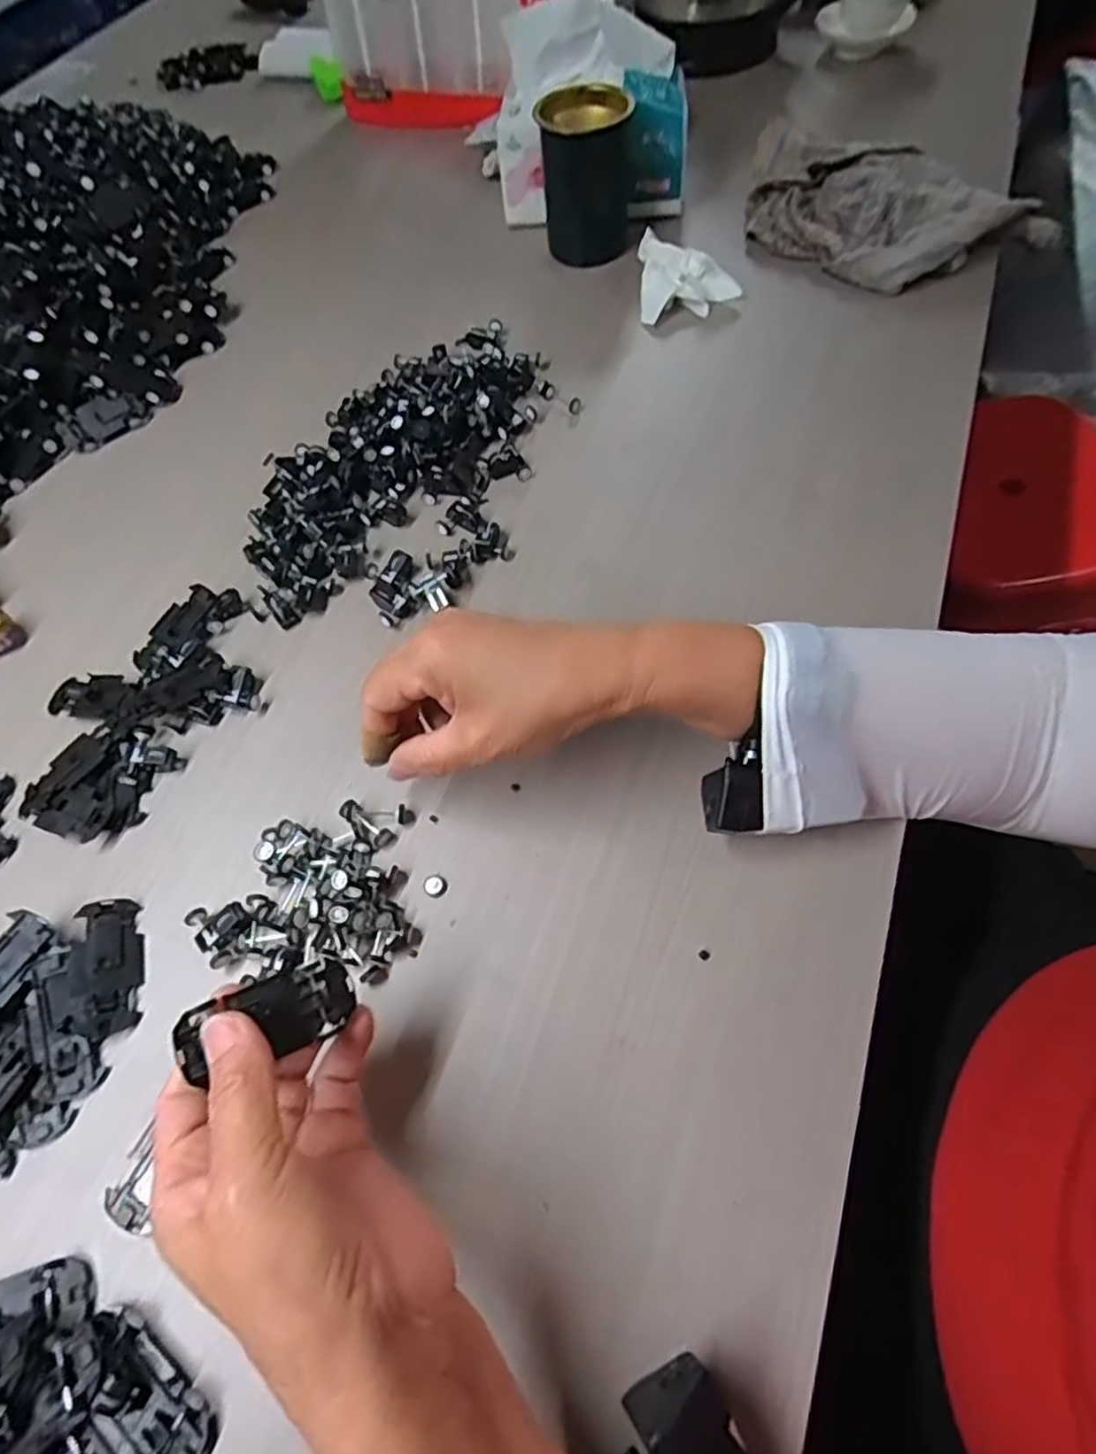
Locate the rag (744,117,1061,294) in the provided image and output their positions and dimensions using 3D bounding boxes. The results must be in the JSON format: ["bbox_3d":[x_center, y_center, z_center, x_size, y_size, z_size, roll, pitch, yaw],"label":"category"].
[{"bbox_3d":[0.279,-0.413,0.558,0.248,0.048,0.126,22,66,13],"label":"rag"}]

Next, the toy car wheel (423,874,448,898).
[{"bbox_3d":[-0.058,0.080,0.352,0.013,0.004,0.011,19,65,12],"label":"toy car wheel"}]

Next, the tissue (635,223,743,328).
[{"bbox_3d":[0.116,-0.368,0.569,0.080,0.036,0.080,0,63,2],"label":"tissue"}]

